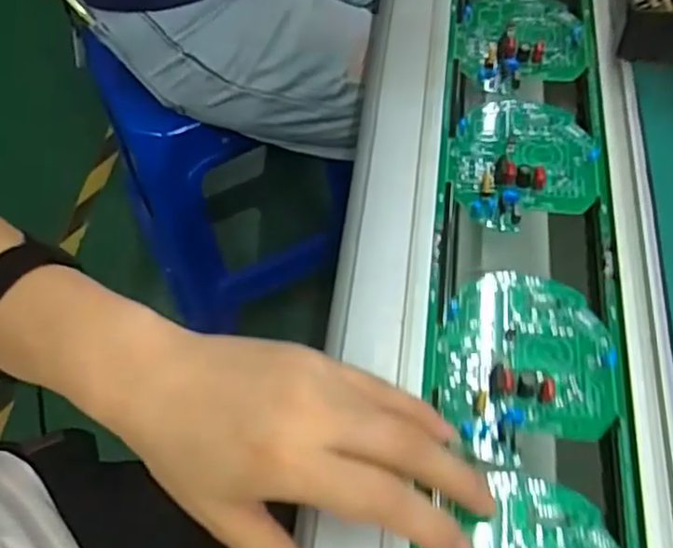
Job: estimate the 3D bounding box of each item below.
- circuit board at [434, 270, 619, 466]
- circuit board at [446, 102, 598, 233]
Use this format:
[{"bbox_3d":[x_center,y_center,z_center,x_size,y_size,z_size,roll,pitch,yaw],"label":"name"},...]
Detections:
[{"bbox_3d":[0.092,0.042,0.314,0.082,0.011,0.097,6,59,6],"label":"circuit board"},{"bbox_3d":[0.110,-0.067,0.379,0.083,0.013,0.094,7,59,6],"label":"circuit board"}]

